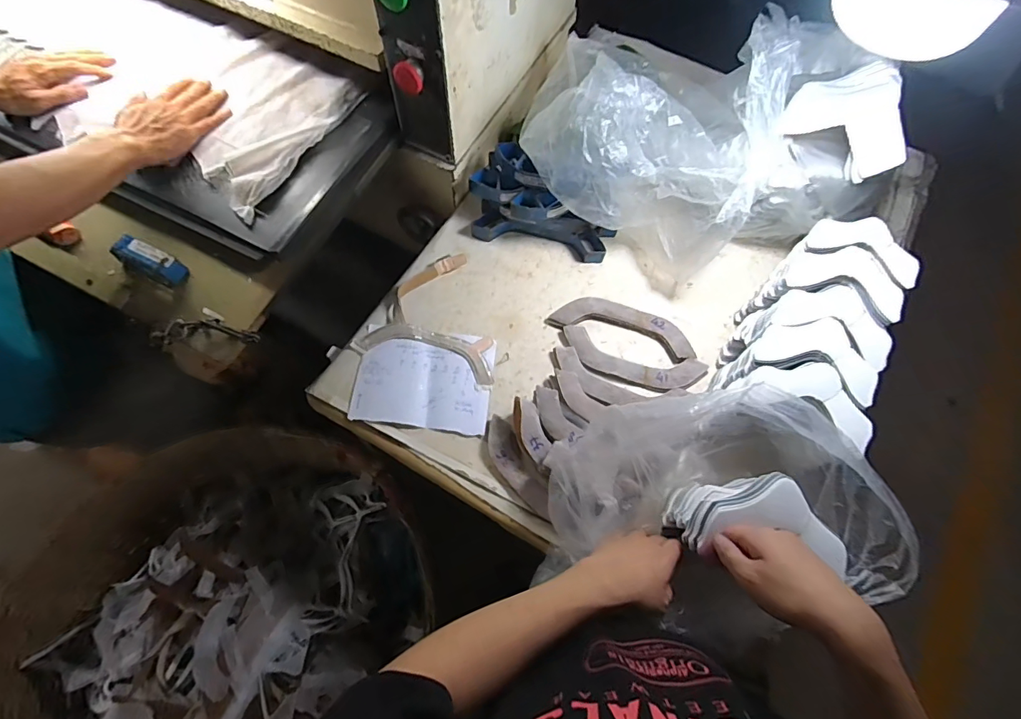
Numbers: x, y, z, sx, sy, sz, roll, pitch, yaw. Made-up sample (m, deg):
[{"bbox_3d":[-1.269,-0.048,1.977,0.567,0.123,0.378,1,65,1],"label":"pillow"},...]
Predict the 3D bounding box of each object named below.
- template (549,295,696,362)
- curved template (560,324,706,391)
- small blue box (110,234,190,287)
[{"bbox_3d":[0.179,-0.056,0.746,0.225,0.017,0.068,17,68,5],"label":"template"},{"bbox_3d":[0.188,0.004,0.724,0.219,0.015,0.069,18,68,5],"label":"curved template"},{"bbox_3d":[-0.489,-0.133,0.630,0.093,0.045,0.033,22,68,7],"label":"small blue box"}]

